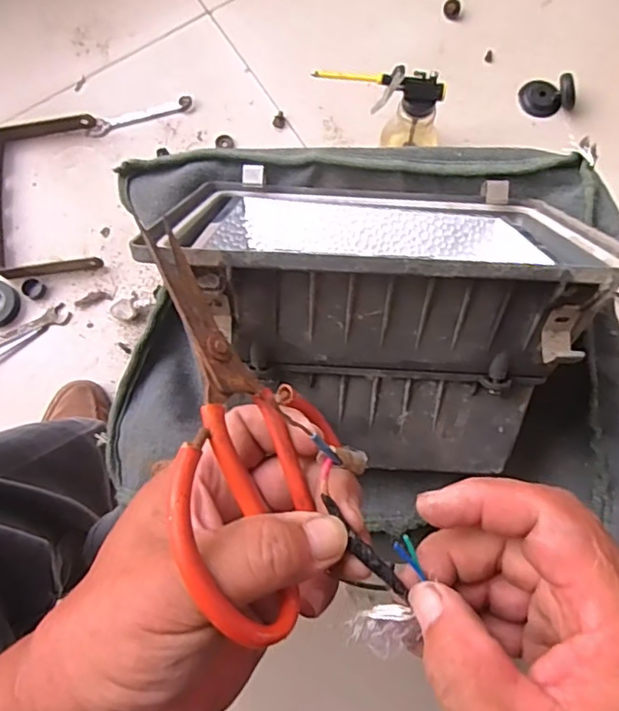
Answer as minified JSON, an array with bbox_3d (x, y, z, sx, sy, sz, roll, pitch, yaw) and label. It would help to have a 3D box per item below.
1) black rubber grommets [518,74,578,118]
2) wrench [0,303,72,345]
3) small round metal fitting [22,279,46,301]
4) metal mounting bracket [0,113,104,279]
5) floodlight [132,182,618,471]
[{"bbox_3d":[0.333,-0.366,0.809,0.070,0.042,0.049,16,78,4],"label":"black rubber grommets"},{"bbox_3d":[-0.395,-0.025,0.770,0.163,0.012,0.029,-25,78,-5],"label":"wrench"},{"bbox_3d":[-0.369,-0.089,0.779,0.028,0.007,0.025,29,79,7],"label":"small round metal fitting"},{"bbox_3d":[-0.360,-0.221,0.782,0.144,0.022,0.223,-6,77,-1],"label":"metal mounting bracket"},{"bbox_3d":[0.045,-0.040,0.346,0.238,0.151,0.195,4,77,1],"label":"floodlight"}]

